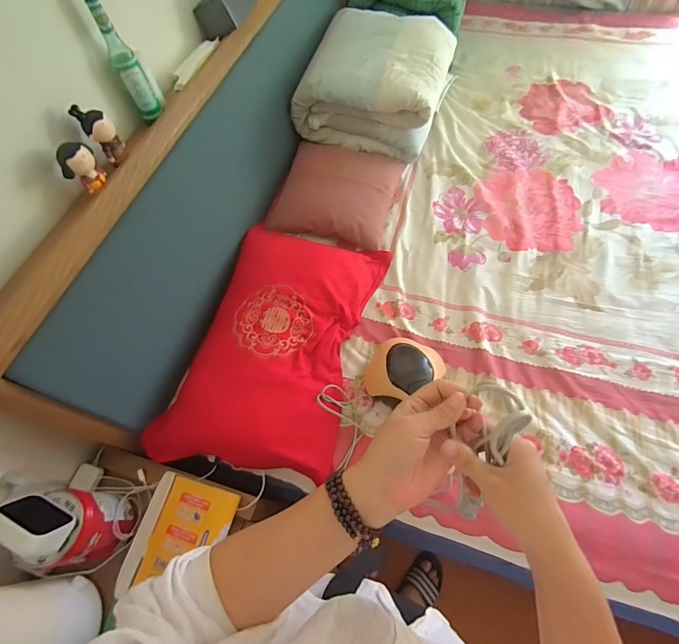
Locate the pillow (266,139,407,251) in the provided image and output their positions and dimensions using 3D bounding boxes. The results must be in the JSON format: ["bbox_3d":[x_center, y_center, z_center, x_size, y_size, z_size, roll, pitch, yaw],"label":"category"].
[{"bbox_3d":[-0.012,-0.446,1.233,0.384,0.121,0.376,13,63,10],"label":"pillow"}]

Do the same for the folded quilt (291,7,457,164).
[{"bbox_3d":[0.133,-0.857,1.313,0.455,0.231,0.508,13,63,10],"label":"folded quilt"}]

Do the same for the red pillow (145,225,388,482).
[{"bbox_3d":[-0.141,0.033,0.990,0.419,0.124,0.695,11,63,10],"label":"red pillow"}]

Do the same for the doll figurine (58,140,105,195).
[{"bbox_3d":[-0.480,-0.288,0.692,0.050,0.075,0.057,-2,61,2],"label":"doll figurine"}]

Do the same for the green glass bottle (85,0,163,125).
[{"bbox_3d":[-0.427,-0.521,0.742,0.049,0.219,0.054,-11,61,-3],"label":"green glass bottle"}]

